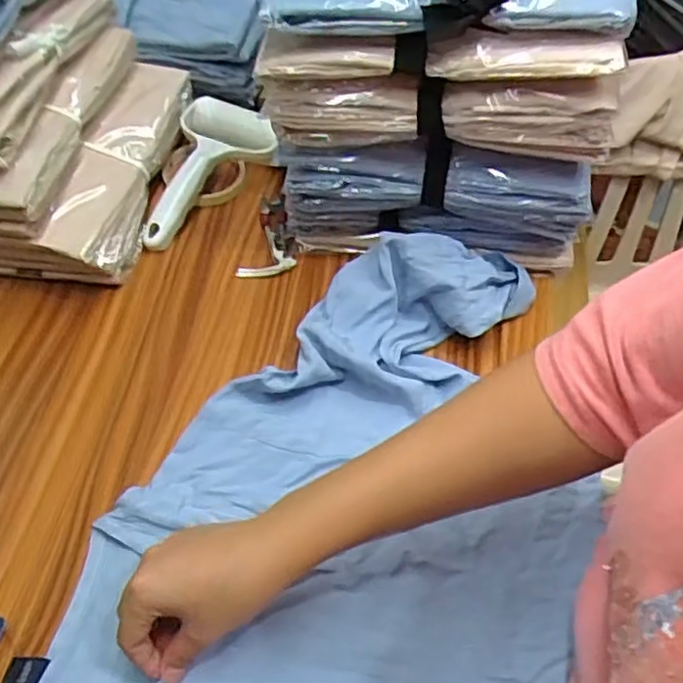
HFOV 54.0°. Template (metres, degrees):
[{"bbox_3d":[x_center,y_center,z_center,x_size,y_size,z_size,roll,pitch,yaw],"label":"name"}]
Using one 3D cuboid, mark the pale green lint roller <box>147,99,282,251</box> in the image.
[{"bbox_3d":[-0.125,-0.167,0.665,0.093,0.042,0.183,6,56,6],"label":"pale green lint roller"}]

